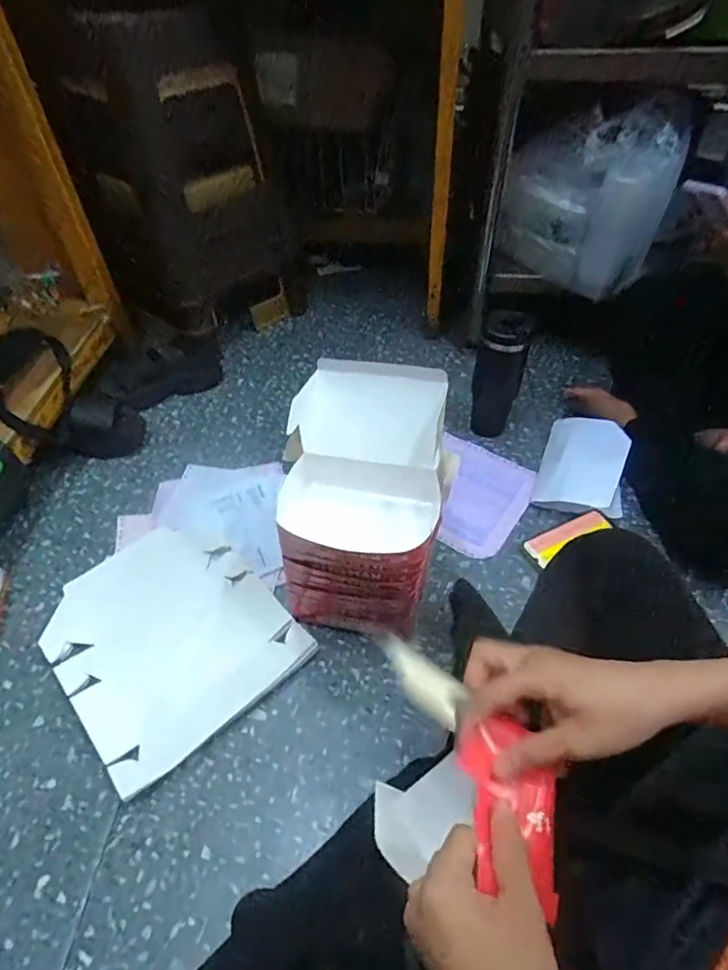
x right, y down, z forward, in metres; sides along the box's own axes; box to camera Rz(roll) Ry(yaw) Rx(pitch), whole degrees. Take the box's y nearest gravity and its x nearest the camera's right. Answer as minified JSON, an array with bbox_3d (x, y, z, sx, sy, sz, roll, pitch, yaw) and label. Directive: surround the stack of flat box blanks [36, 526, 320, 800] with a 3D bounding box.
[{"bbox_3d":[-0.291,0.211,0.772,0.289,0.021,0.353,-37,56,-26],"label":"stack of flat box blanks"}]

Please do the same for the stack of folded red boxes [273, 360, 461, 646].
[{"bbox_3d":[-0.003,0.028,0.697,0.215,0.285,0.228,4,49,6],"label":"stack of folded red boxes"}]

